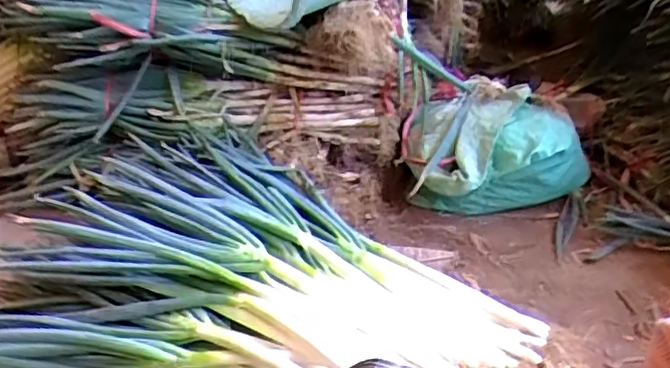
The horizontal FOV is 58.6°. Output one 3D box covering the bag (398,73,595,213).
[{"bbox_3d":[0.363,-0.058,1.395,0.369,0.254,0.289,-23,35,-37],"label":"bag"}]

